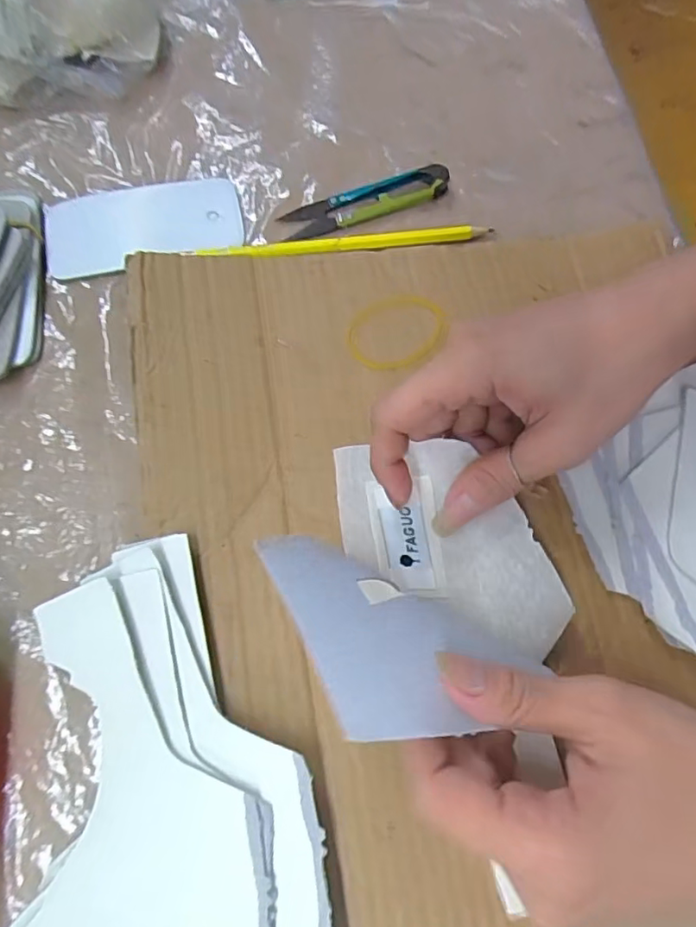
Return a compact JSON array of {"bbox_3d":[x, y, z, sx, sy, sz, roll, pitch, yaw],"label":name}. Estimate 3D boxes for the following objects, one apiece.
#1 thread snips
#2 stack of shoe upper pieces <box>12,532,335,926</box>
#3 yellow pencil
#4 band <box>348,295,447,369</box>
[{"bbox_3d":[0.010,-0.147,0.318,0.093,0.008,0.023,-19,73,-8],"label":"thread snips"},{"bbox_3d":[-0.069,0.133,0.219,0.108,0.019,0.203,-13,72,-6],"label":"stack of shoe upper pieces"},{"bbox_3d":[-0.001,-0.118,0.310,0.156,0.005,0.010,-5,71,-4],"label":"yellow pencil"},{"bbox_3d":[0.026,-0.068,0.295,0.052,0.004,0.040,-14,72,-7],"label":"band"}]

